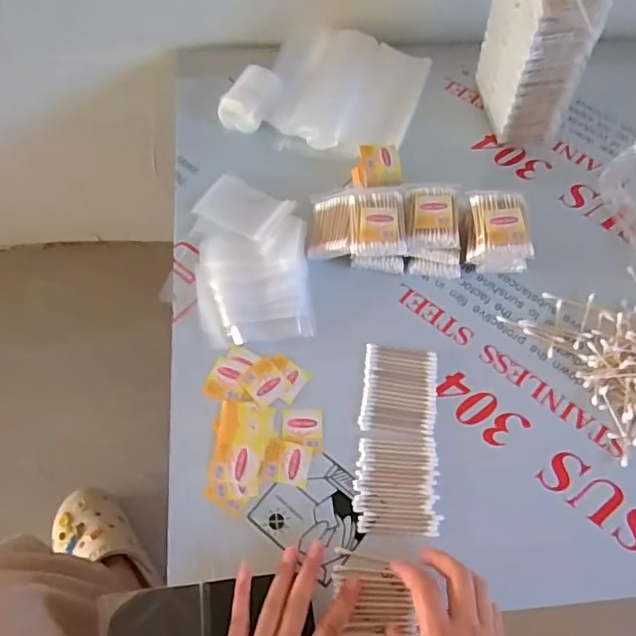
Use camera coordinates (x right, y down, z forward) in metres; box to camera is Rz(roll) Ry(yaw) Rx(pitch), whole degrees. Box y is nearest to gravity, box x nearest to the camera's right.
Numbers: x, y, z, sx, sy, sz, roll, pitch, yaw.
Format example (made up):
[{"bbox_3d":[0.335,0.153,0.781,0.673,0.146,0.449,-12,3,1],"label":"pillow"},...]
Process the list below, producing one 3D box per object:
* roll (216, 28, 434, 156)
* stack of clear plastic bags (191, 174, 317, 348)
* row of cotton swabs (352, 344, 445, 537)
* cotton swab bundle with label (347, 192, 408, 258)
[{"bbox_3d":[0.017,-0.296,0.755,0.216,0.044,0.200,20,65,6],"label":"roll"},{"bbox_3d":[-0.074,-0.070,0.638,0.118,0.026,0.202,-7,65,-6],"label":"stack of clear plastic bags"},{"bbox_3d":[0.077,0.113,0.564,0.078,0.005,0.179,4,64,-1],"label":"row of cotton swabs"},{"bbox_3d":[0.063,-0.102,0.623,0.057,0.018,0.076,-2,62,-4],"label":"cotton swab bundle with label"}]

